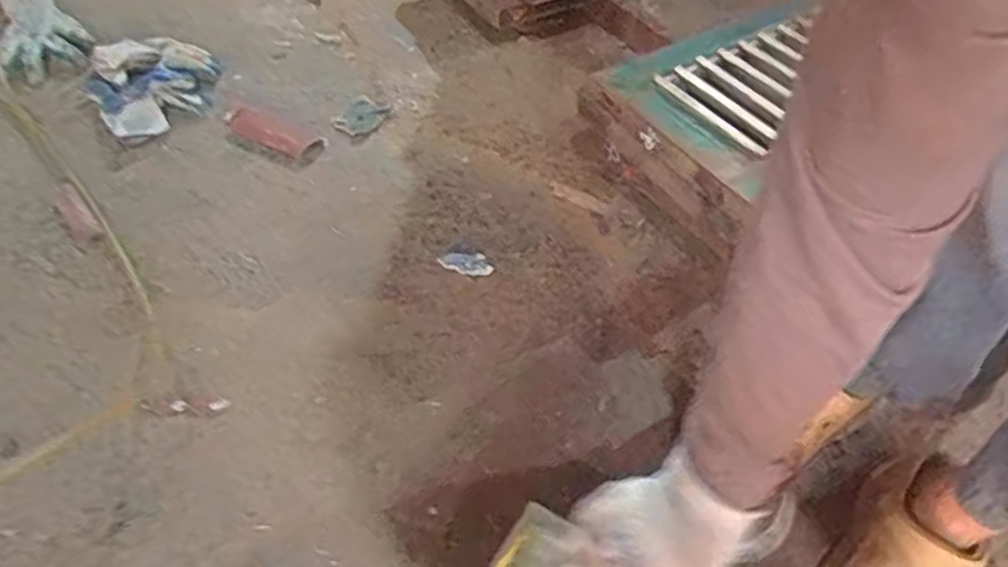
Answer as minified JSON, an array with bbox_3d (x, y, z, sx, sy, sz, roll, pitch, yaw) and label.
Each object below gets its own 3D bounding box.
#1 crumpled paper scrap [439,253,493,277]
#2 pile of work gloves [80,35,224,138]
[{"bbox_3d":[-0.047,-0.025,0.878,0.067,0.008,0.031,10,53,-10],"label":"crumpled paper scrap"},{"bbox_3d":[-0.489,-0.290,0.998,0.185,0.051,0.222,-30,60,-26],"label":"pile of work gloves"}]

